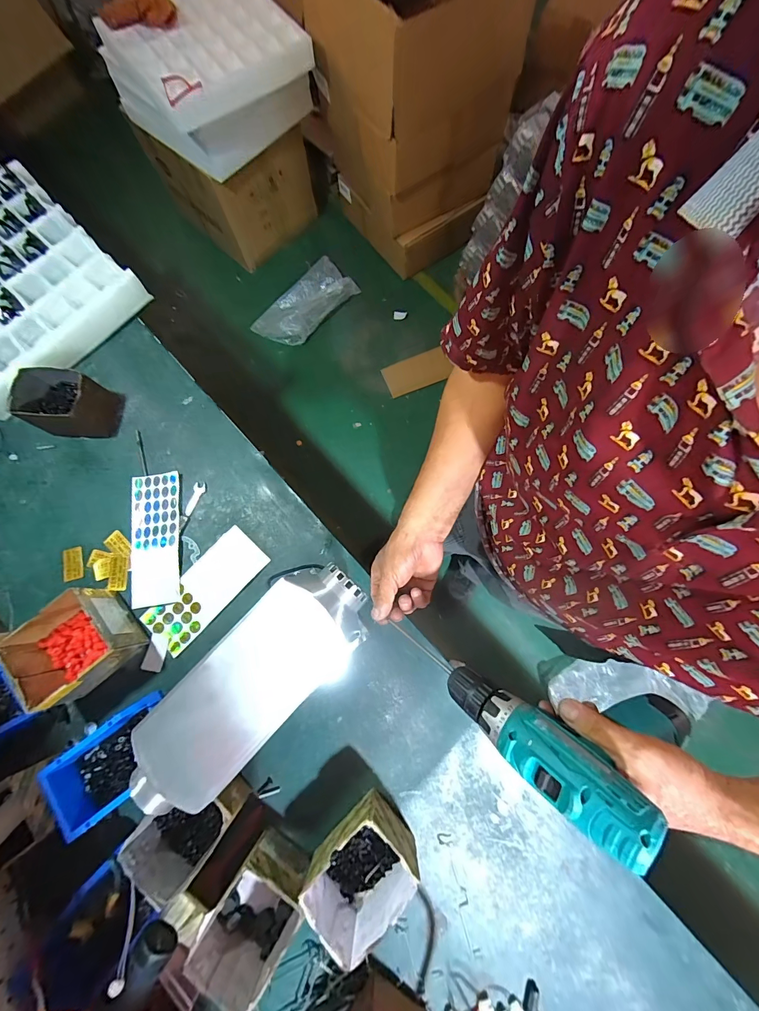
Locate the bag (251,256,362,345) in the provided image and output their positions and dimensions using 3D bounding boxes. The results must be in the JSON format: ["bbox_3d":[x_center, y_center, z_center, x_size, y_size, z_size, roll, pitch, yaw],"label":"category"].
[{"bbox_3d":[-0.337,-0.921,1.657,0.227,0.105,0.509,42,81,11],"label":"bag"}]

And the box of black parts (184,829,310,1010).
[{"bbox_3d":[-0.179,0.599,0.529,0.117,0.086,0.154,28,79,8],"label":"box of black parts"}]

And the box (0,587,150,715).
[{"bbox_3d":[-0.523,0.241,0.626,0.153,0.098,0.139,-38,78,-7],"label":"box"}]

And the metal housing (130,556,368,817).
[{"bbox_3d":[-0.175,0.248,0.490,0.144,0.099,0.381,41,81,11],"label":"metal housing"}]

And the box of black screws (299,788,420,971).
[{"bbox_3d":[-0.027,0.547,0.547,0.151,0.100,0.116,-44,79,-8],"label":"box of black screws"}]

